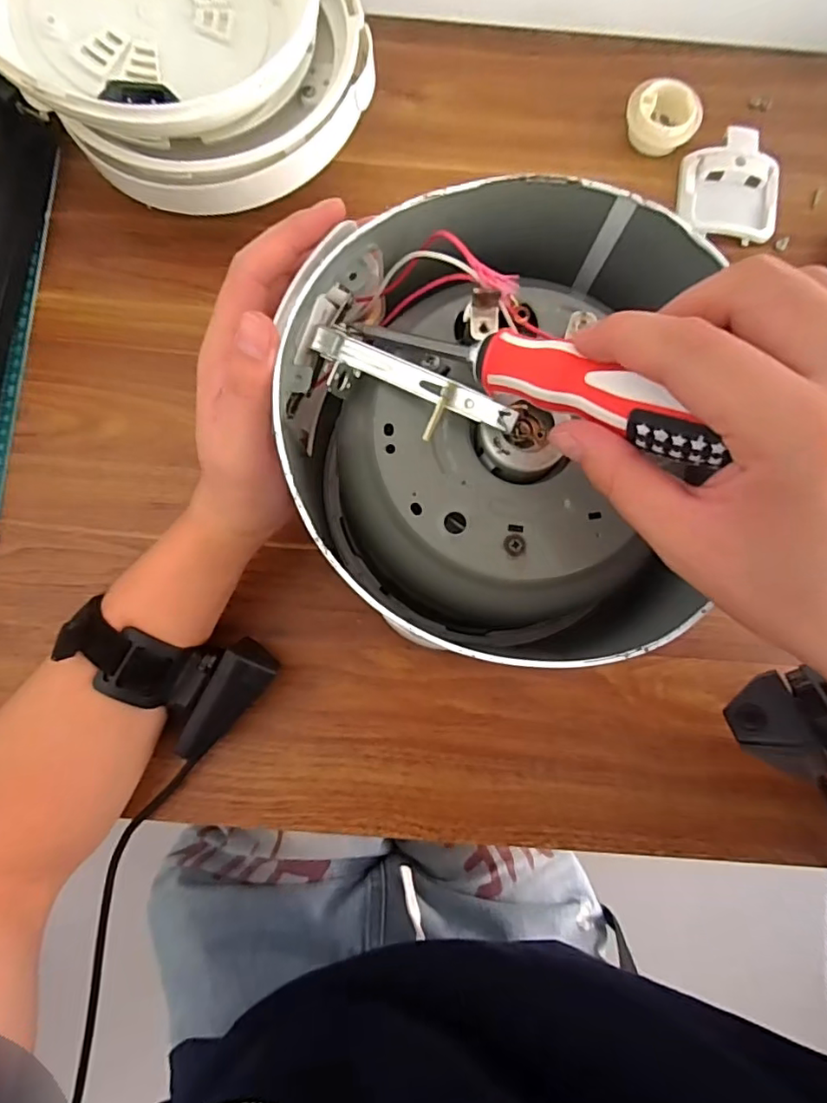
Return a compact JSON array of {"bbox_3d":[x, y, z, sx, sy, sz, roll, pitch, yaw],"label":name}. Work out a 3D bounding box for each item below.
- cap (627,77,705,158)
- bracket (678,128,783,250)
[{"bbox_3d":[0.186,-0.326,0.423,0.042,0.027,0.050,-41,83,-7],"label":"cap"},{"bbox_3d":[0.237,-0.273,0.420,0.070,0.022,0.079,6,80,0],"label":"bracket"}]

